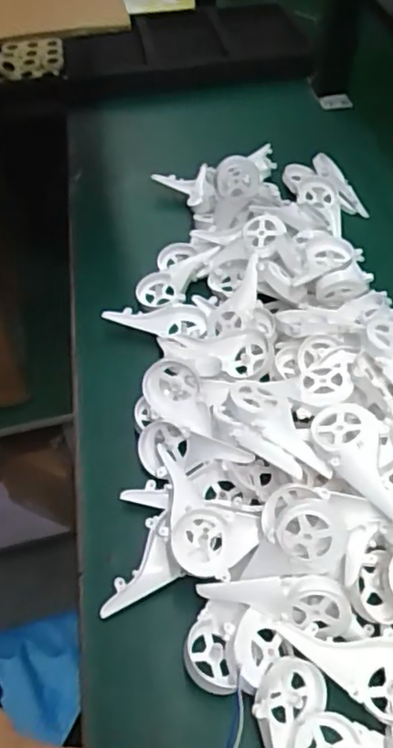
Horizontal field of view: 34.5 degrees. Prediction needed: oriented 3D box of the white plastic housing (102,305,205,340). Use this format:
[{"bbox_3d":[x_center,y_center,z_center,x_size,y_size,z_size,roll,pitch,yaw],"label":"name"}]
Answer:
[{"bbox_3d":[-0.035,-0.054,0.592,0.089,0.019,0.046,15,52,15],"label":"white plastic housing"}]

